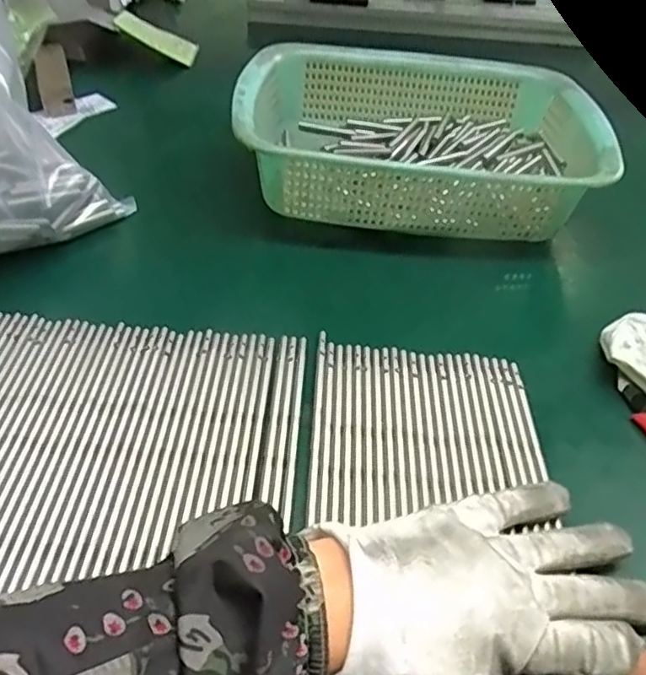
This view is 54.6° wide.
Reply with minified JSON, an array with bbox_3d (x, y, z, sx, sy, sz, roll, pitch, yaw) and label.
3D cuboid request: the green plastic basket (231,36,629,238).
[{"bbox_3d":[0.081,-0.176,0.545,0.301,0.073,0.234,-1,44,-2],"label":"green plastic basket"}]

